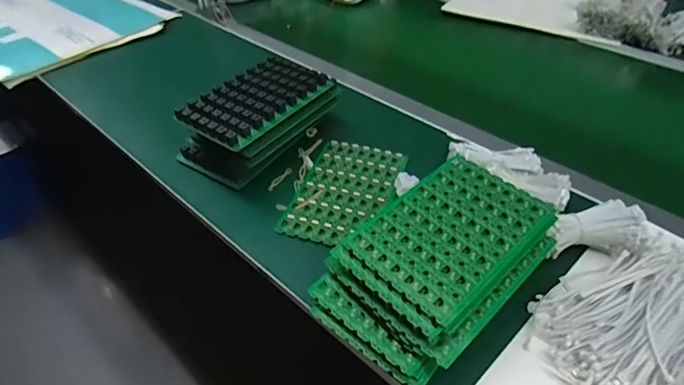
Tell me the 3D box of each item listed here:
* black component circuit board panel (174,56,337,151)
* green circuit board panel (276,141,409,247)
[{"bbox_3d":[-0.114,-0.126,0.605,0.106,0.030,0.194,29,50,27],"label":"black component circuit board panel"},{"bbox_3d":[0.006,-0.004,0.591,0.117,0.015,0.182,14,45,14],"label":"green circuit board panel"}]

